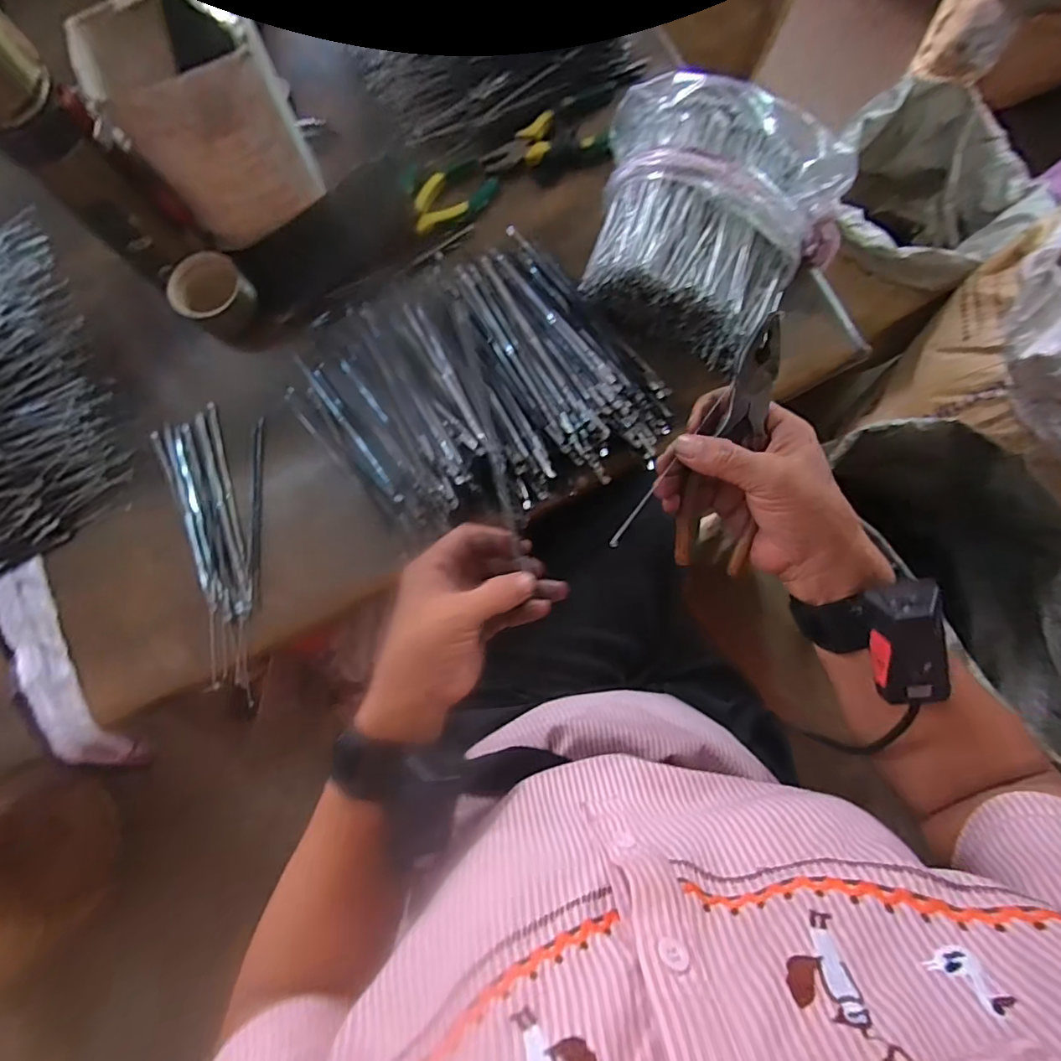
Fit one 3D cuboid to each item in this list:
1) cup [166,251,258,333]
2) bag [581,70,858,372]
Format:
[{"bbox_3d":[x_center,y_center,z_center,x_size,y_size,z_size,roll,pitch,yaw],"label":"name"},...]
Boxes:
[{"bbox_3d":[-0.293,-0.218,0.496,0.063,0.050,0.058,0,81,0],"label":"cup"},{"bbox_3d":[0.154,-0.267,0.473,0.219,0.088,0.204,23,82,4],"label":"bag"}]

